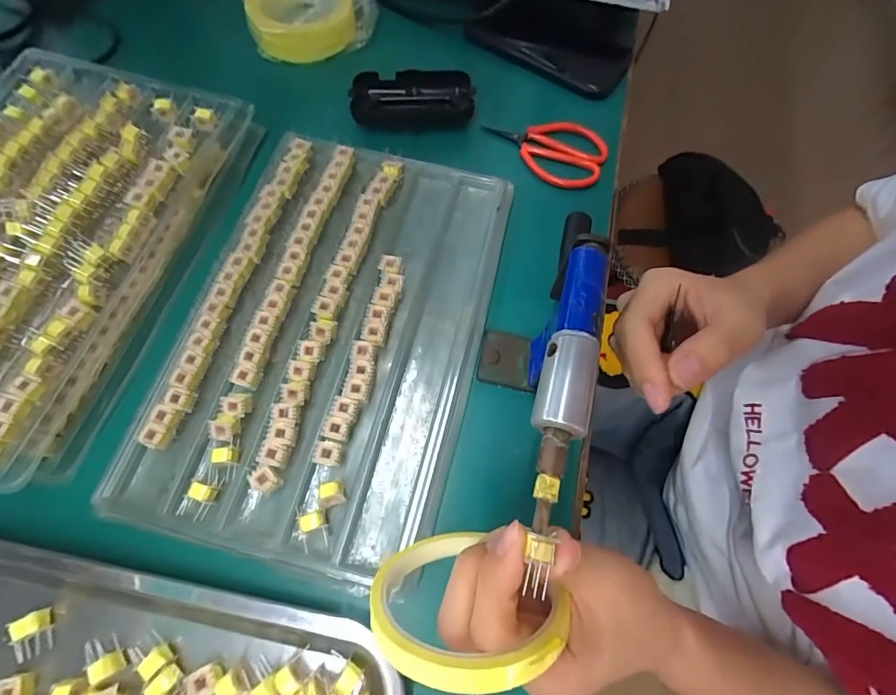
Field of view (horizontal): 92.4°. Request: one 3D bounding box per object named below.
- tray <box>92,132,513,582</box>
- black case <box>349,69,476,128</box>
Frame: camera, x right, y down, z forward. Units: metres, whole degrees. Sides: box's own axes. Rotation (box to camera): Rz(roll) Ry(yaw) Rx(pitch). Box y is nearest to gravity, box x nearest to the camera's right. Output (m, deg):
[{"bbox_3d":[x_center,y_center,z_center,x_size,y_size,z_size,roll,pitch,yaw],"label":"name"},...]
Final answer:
[{"bbox_3d":[-0.084,-0.019,0.317,0.205,0.026,0.315,15,68,5],"label":"tray"},{"bbox_3d":[-0.032,-0.231,0.397,0.108,0.021,0.050,4,68,-1],"label":"black case"}]

